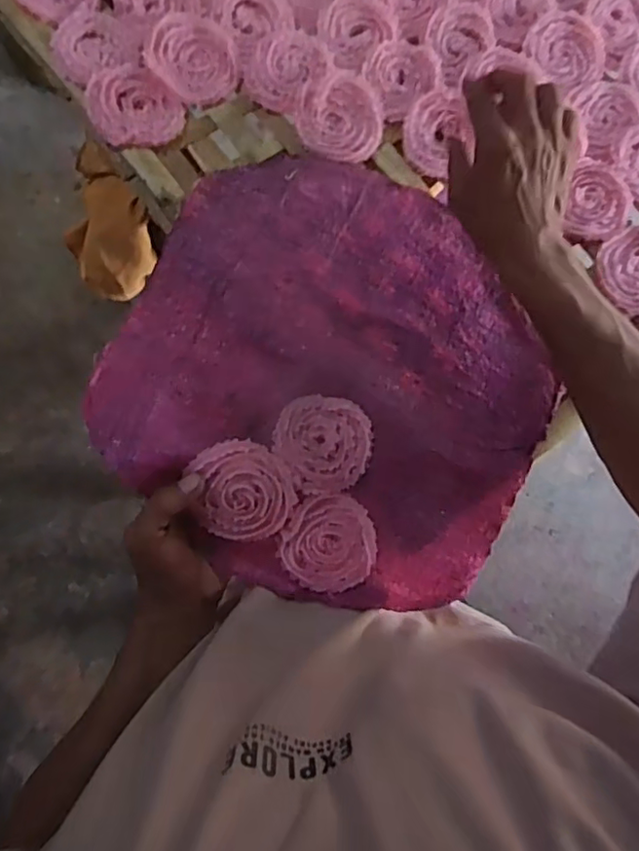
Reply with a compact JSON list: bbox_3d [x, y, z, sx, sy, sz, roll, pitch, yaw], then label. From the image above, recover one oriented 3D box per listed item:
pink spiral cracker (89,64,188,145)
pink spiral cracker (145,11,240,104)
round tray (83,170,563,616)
[{"bbox_3d":[-0.156,-0.274,0.516,0.077,0.018,0.075,1,82,-6],"label":"pink spiral cracker"},{"bbox_3d":[-0.112,-0.325,0.531,0.084,0.006,0.072,42,80,1],"label":"pink spiral cracker"},{"bbox_3d":[0.013,-0.044,0.471,0.326,0.056,0.334,26,83,-2],"label":"round tray"}]

